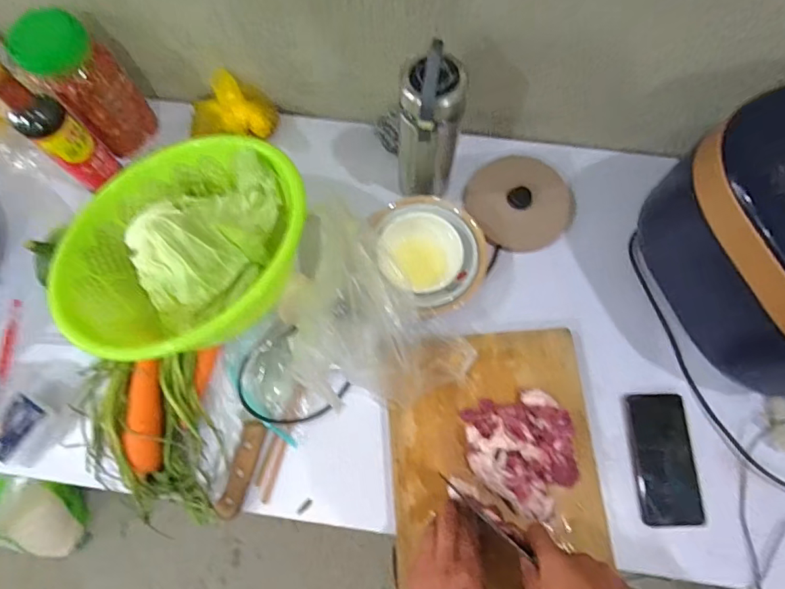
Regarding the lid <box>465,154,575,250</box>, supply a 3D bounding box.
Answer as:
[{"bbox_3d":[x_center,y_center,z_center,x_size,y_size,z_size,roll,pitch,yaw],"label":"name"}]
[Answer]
[{"bbox_3d":[0.196,-0.143,0.713,0.149,0.024,0.151,0,72,0],"label":"lid"}]

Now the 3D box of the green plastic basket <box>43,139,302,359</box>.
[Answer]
[{"bbox_3d":[-0.256,-0.051,0.589,0.301,0.136,0.306,-3,59,4],"label":"green plastic basket"}]

